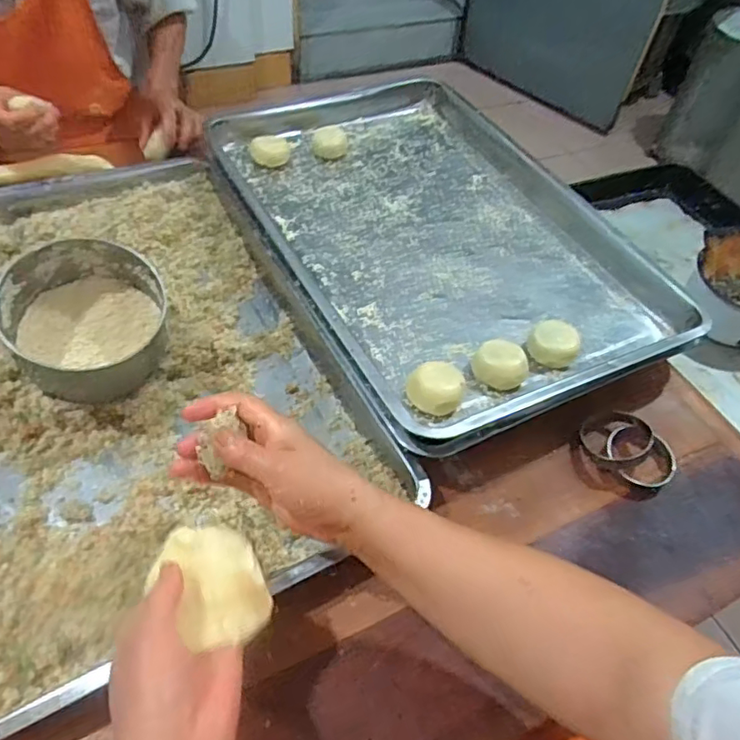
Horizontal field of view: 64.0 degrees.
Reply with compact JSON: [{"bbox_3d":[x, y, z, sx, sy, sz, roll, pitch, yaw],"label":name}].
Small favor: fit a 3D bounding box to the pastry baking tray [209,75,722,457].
[{"bbox_3d":[0.068,-0.188,0.731,0.390,0.050,0.599,-20,56,-20],"label":"pastry baking tray"}]

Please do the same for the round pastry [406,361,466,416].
[{"bbox_3d":[0.061,0.016,0.555,0.051,0.027,0.044,11,51,3],"label":"round pastry"}]

